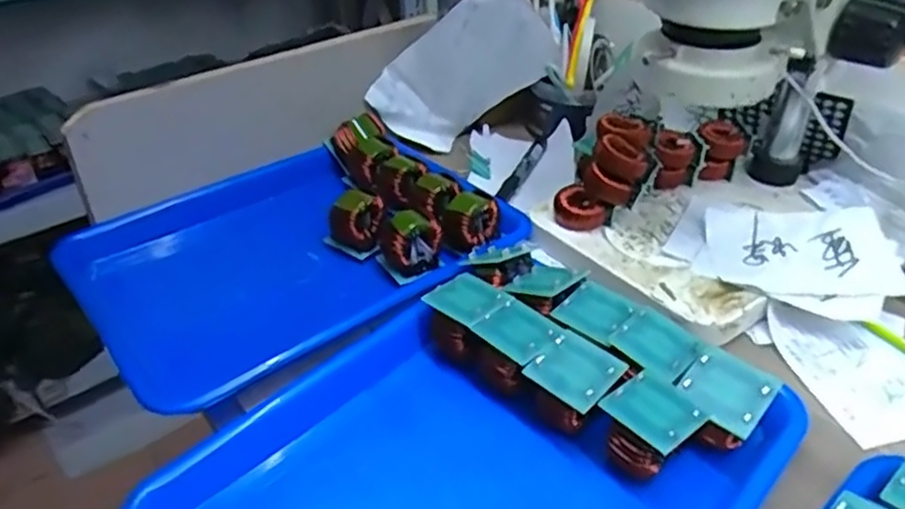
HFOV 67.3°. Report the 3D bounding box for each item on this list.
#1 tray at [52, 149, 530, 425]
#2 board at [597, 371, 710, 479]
[{"bbox_3d":[-0.126,0.017,0.578,0.303,0.088,0.238,-27,43,-32],"label":"tray"},{"bbox_3d":[0.113,0.098,0.390,0.046,0.032,0.046,-25,42,-30],"label":"board"}]

